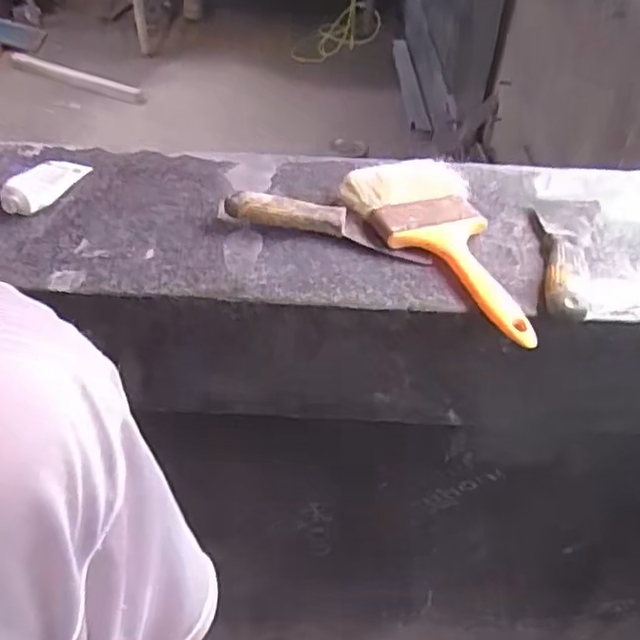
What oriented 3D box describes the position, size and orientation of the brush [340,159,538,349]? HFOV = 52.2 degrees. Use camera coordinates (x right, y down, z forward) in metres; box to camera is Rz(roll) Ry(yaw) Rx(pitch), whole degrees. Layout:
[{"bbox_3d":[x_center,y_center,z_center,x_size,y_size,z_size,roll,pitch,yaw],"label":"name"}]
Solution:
[{"bbox_3d":[0.113,-0.064,0.539,0.107,0.032,0.215,-16,46,-18],"label":"brush"}]

